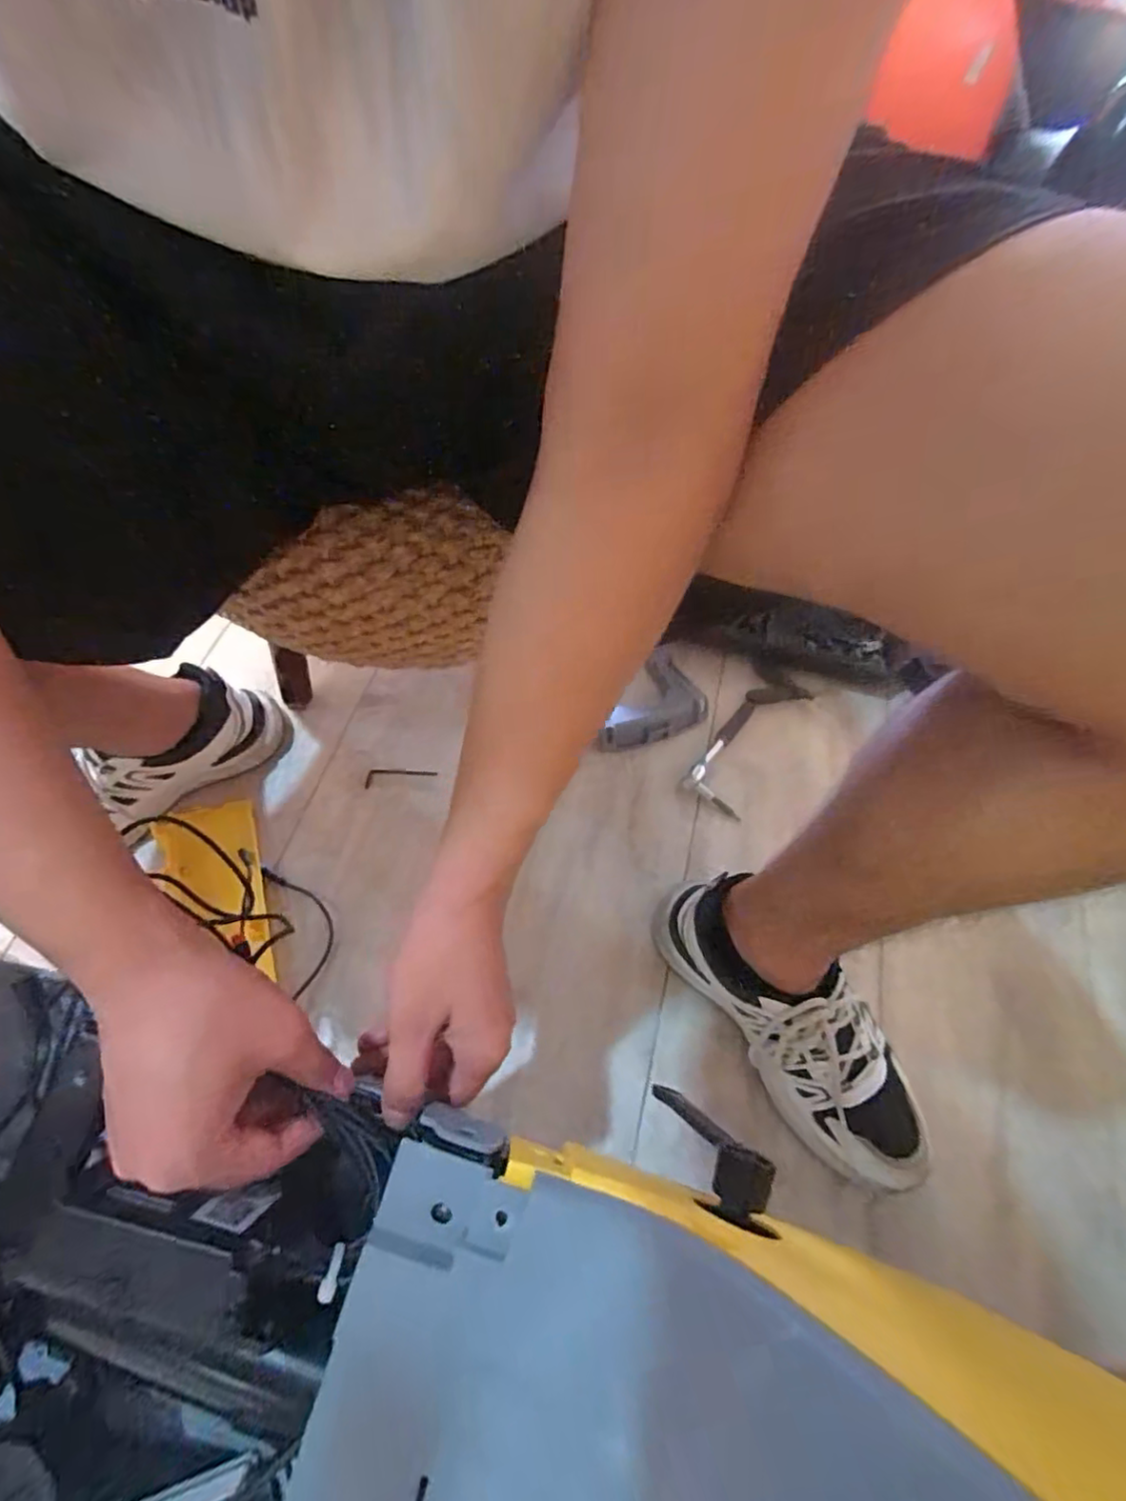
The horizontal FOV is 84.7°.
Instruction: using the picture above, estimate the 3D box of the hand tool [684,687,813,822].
[{"bbox_3d":[0.208,-0.013,0.694,0.067,0.015,0.189,32,66,14],"label":"hand tool"}]

